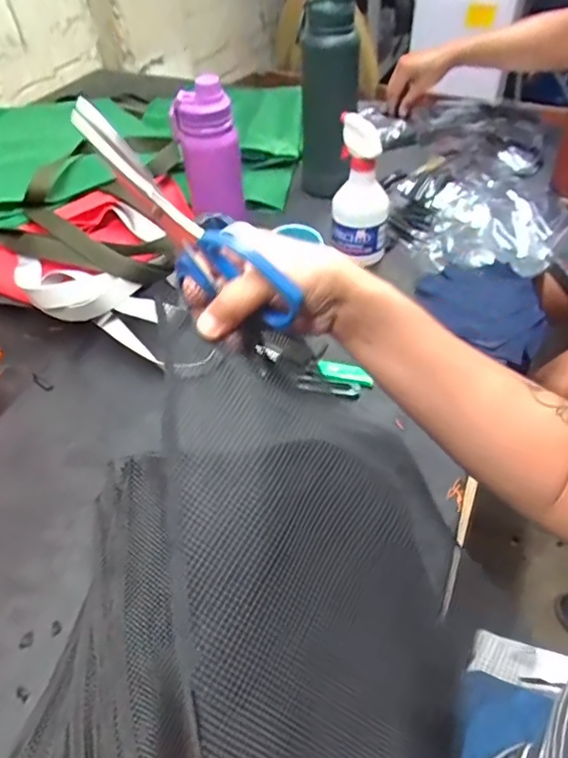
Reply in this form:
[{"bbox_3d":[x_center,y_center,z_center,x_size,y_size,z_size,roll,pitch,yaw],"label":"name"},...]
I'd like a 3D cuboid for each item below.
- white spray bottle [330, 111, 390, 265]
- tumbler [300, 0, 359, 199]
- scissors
[{"bbox_3d":[0.107,-0.251,0.725,0.076,0.187,0.067,7,47,9],"label":"white spray bottle"},{"bbox_3d":[0.066,-0.436,0.822,0.084,0.282,0.067,5,47,8],"label":"tumbler"},{"bbox_3d":[-0.066,-0.095,0.333,0.175,0.053,0.011,42,55,-2],"label":"scissors"}]

